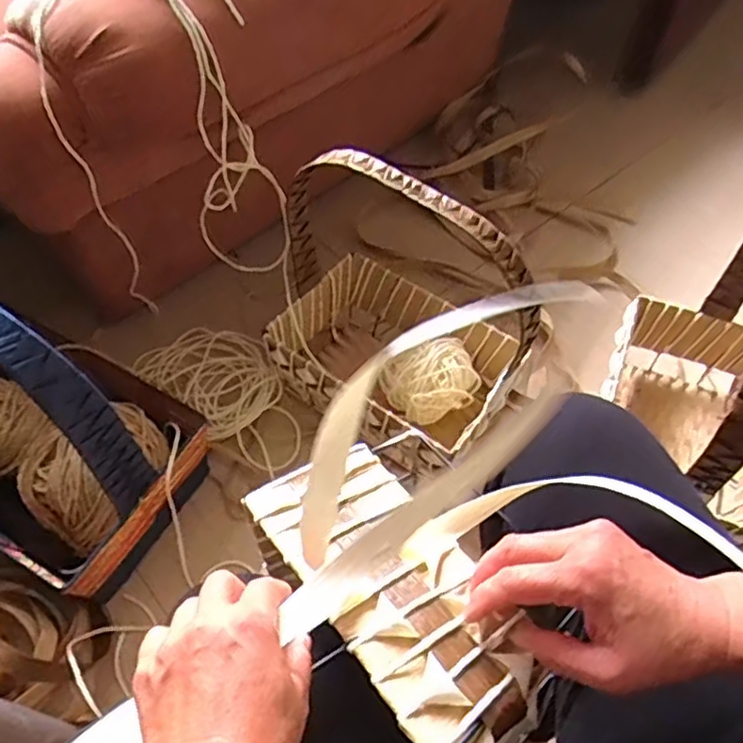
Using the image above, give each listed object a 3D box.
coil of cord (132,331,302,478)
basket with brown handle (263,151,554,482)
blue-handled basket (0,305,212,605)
[{"bbox_3d":[-0.225,0.028,1.060,0.323,0.038,0.160,38,64,25],"label":"coil of cord"},{"bbox_3d":[0.042,-0.076,0.931,0.370,0.448,0.260,29,61,21],"label":"basket with brown handle"},{"bbox_3d":[-0.467,0.019,0.809,0.454,0.461,0.272,25,59,18],"label":"blue-handled basket"}]

